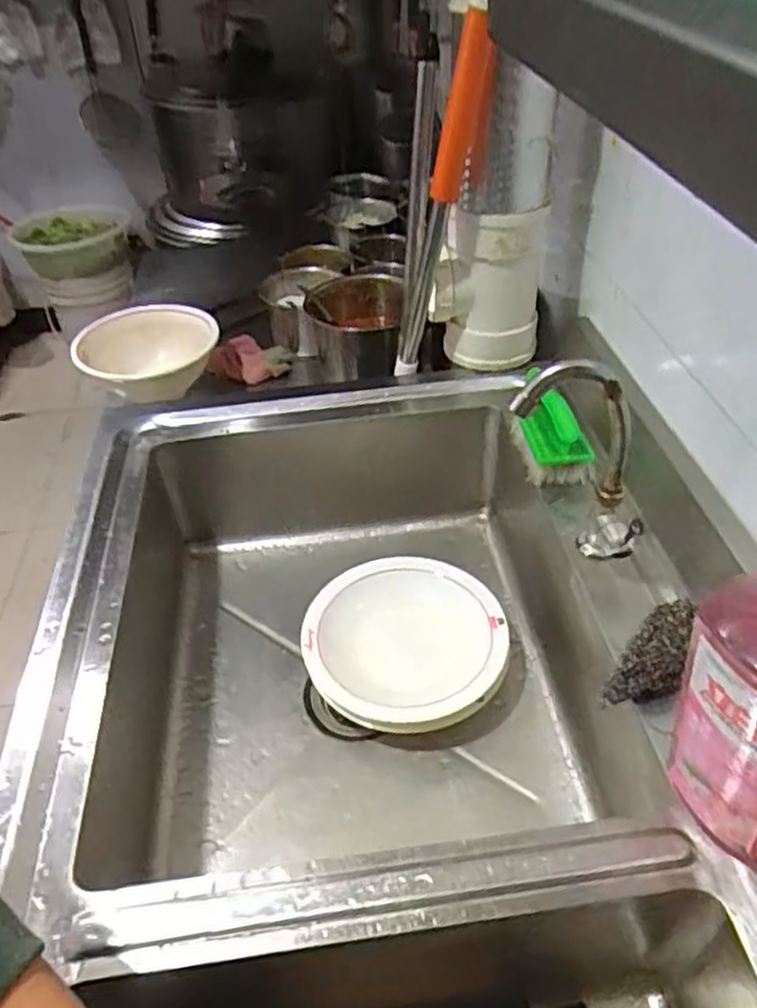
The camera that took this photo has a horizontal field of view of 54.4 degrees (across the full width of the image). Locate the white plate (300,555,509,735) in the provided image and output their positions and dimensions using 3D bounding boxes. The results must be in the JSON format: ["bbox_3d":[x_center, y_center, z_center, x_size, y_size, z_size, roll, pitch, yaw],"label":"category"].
[{"bbox_3d":[0.028,0.139,0.774,0.201,0.029,0.200,-3,42,2],"label":"white plate"}]

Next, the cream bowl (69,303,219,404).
[{"bbox_3d":[-0.328,-0.212,1.069,0.199,0.090,0.203,-15,43,-11],"label":"cream bowl"}]

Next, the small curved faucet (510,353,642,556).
[{"bbox_3d":[0.169,-0.030,0.615,0.113,0.195,0.053,14,45,20],"label":"small curved faucet"}]

